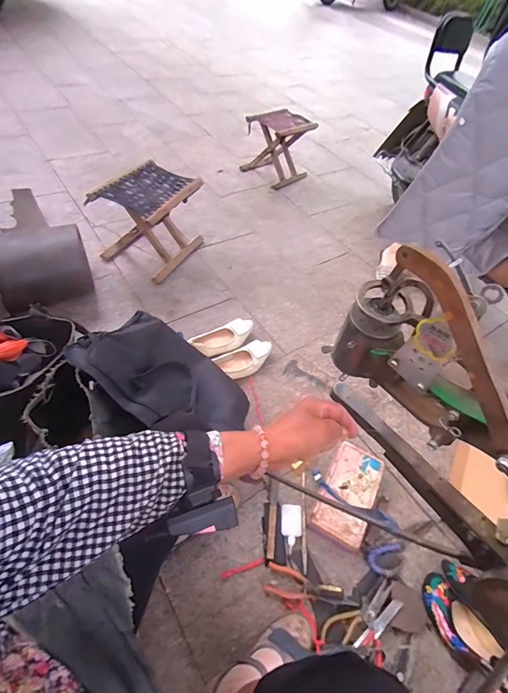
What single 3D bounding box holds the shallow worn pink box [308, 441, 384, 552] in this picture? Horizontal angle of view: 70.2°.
[{"bbox_3d":[0.218,0.347,0.861,0.130,0.045,0.231,28,53,13],"label":"shallow worn pink box"}]

